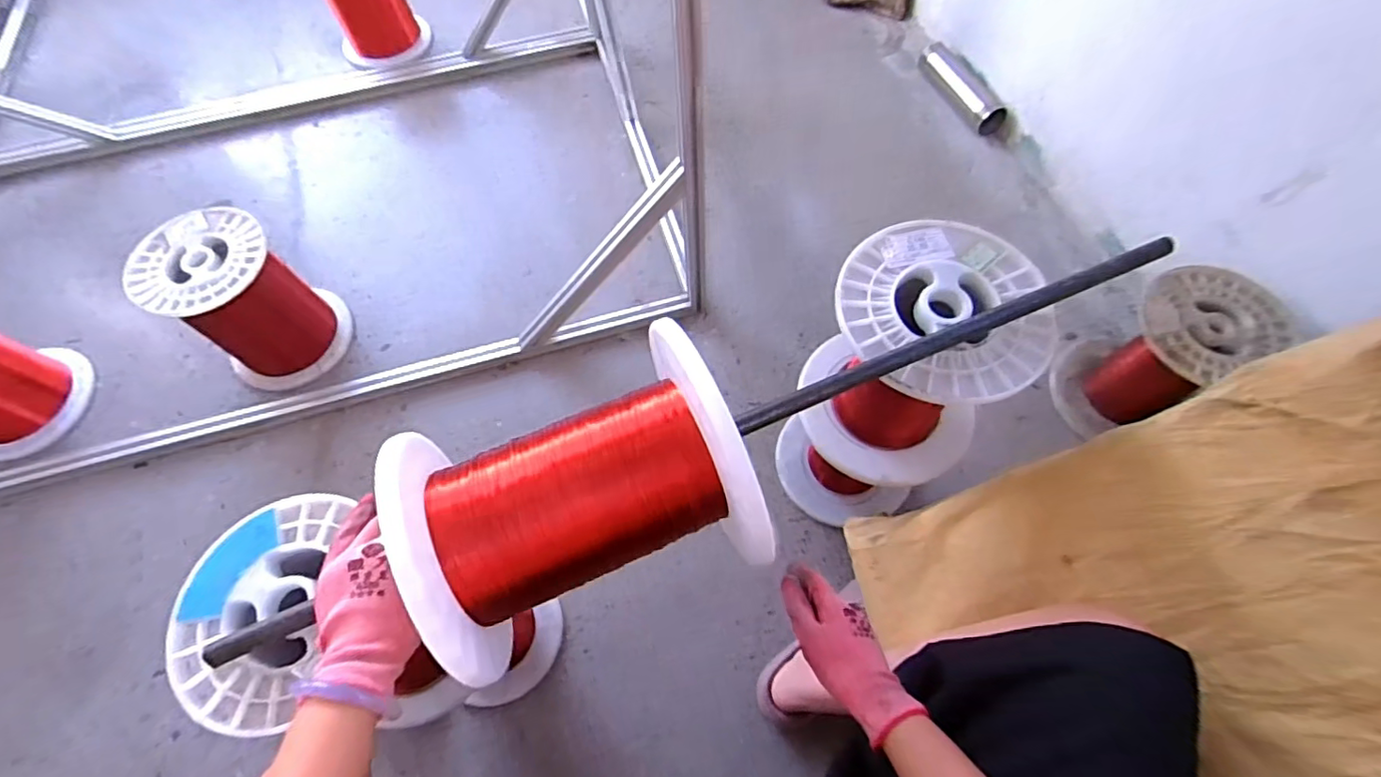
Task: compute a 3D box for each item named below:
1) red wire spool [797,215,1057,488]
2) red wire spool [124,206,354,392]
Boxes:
[{"bbox_3d":[0.243,-0.028,0.650,0.193,0.227,0.201,-1,63,1],"label":"red wire spool"},{"bbox_3d":[-0.748,-0.147,0.993,0.196,0.235,0.200,-1,63,1],"label":"red wire spool"}]

